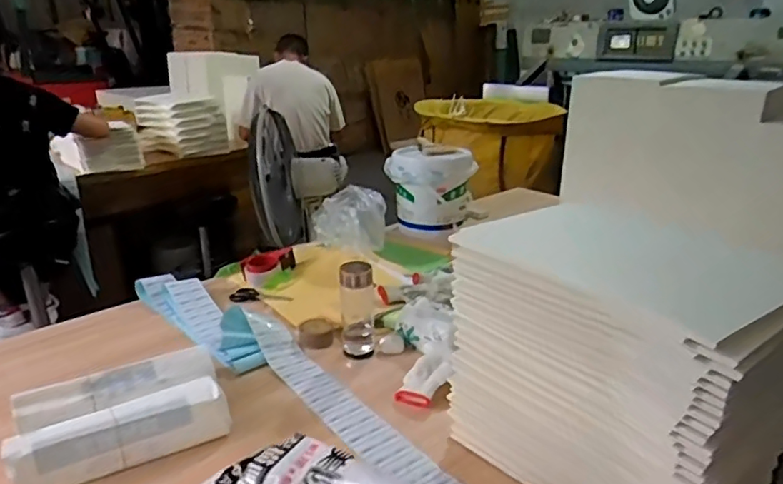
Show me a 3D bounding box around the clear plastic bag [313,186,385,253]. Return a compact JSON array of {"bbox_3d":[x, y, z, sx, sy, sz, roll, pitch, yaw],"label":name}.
[{"bbox_3d":[-0.116,-0.066,1.561,0.190,0.145,0.171,-3,21,-7],"label":"clear plastic bag"}]

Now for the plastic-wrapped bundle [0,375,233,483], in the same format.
[{"bbox_3d":[-0.395,0.287,0.848,0.300,0.088,0.051,-11,23,-27],"label":"plastic-wrapped bundle"}]

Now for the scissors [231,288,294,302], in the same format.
[{"bbox_3d":[-0.313,0.133,1.393,0.159,0.017,0.059,3,21,9],"label":"scissors"}]

